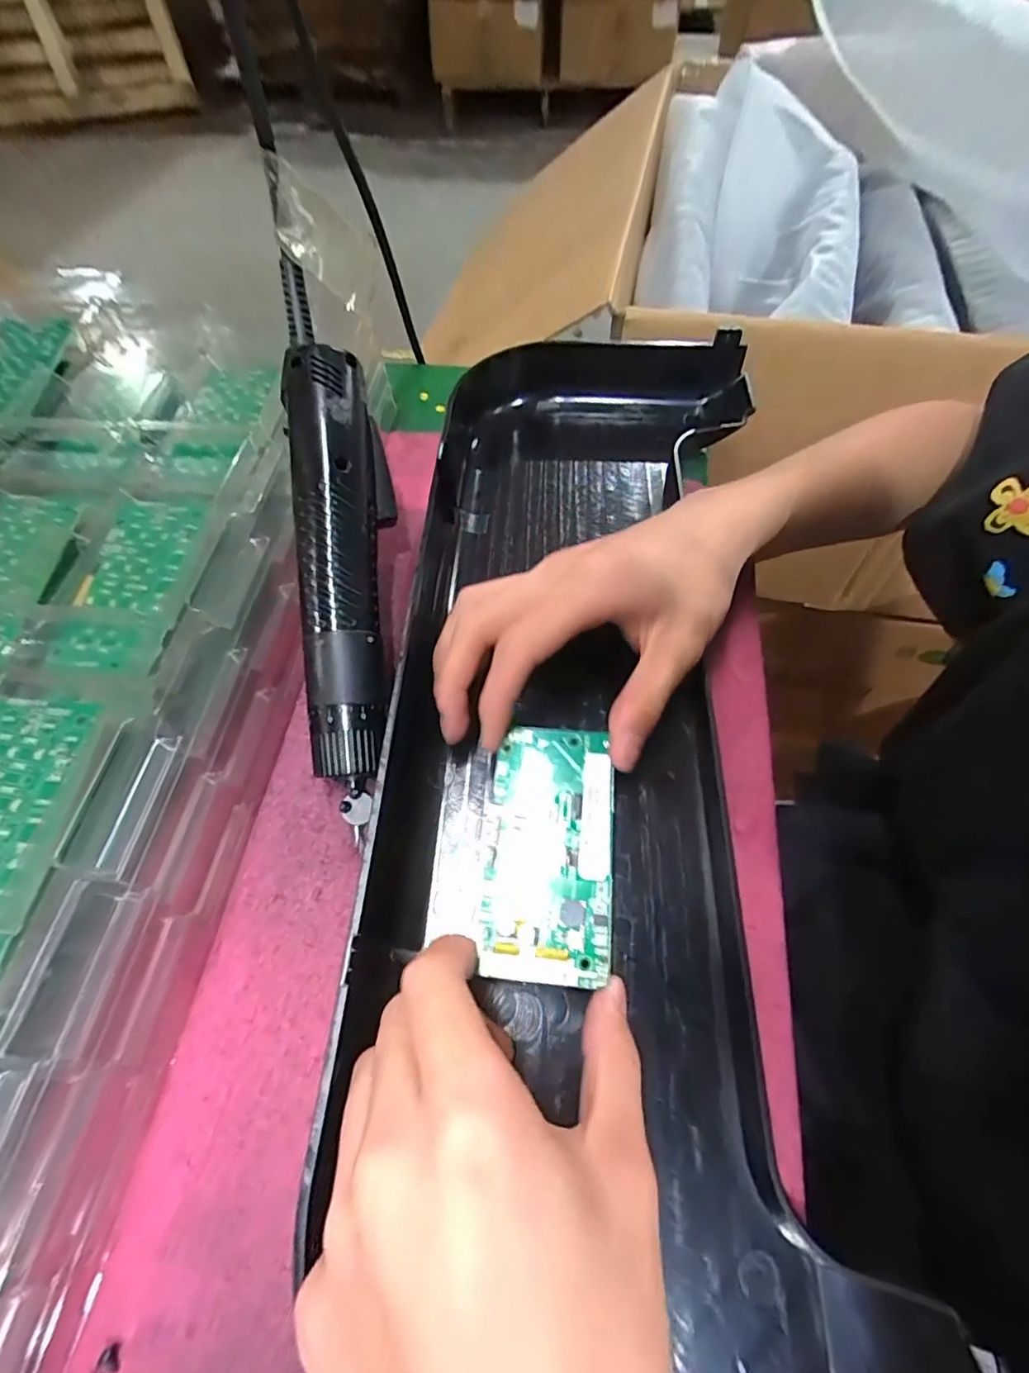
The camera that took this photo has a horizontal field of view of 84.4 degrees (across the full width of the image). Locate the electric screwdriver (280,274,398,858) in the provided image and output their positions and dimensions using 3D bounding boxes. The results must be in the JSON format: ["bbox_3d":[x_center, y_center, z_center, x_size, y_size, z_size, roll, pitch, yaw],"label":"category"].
[{"bbox_3d":[-0.077,-0.066,0.255,0.042,0.029,0.248,-5,85,-5],"label":"electric screwdriver"}]

